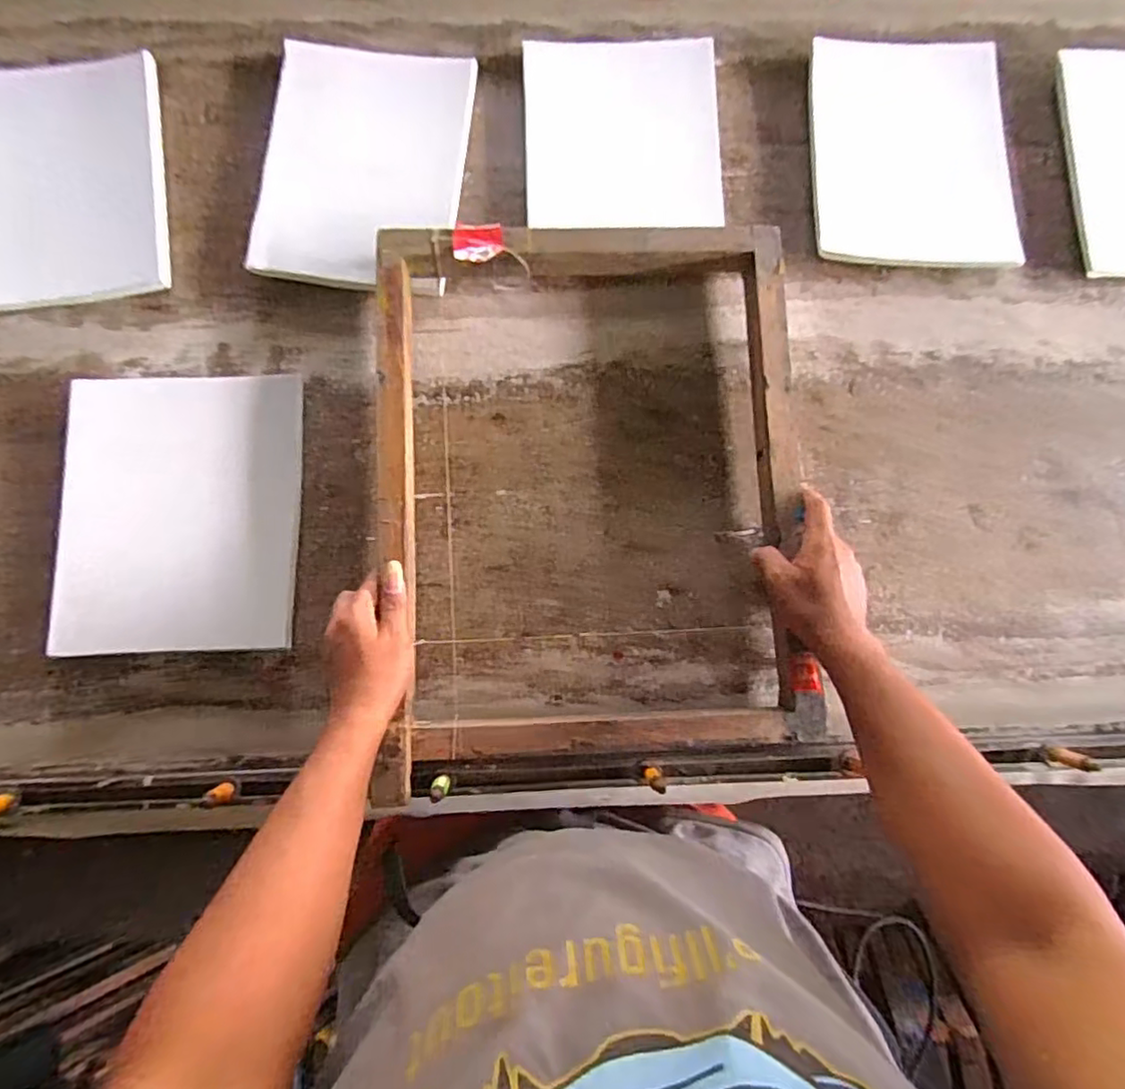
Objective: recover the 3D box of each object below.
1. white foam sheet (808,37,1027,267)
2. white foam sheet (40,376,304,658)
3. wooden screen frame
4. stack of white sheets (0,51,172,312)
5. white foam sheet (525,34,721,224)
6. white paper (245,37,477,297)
[{"bbox_3d":[0.387,-0.432,0.690,0.217,0.021,0.240,2,91,1],"label":"white foam sheet"},{"bbox_3d":[-0.376,-0.032,0.618,0.218,0.022,0.270,-2,82,-2],"label":"white foam sheet"},{"bbox_3d":[0.029,-0.050,0.596,0.394,0.054,0.521,-3,82,-2],"label":"wooden screen frame"},{"bbox_3d":[-0.536,-0.376,0.654,0.221,0.022,0.269,-7,82,-3],"label":"stack of white sheets"},{"bbox_3d":[0.066,-0.452,0.687,0.211,0.013,0.217,-2,82,-2],"label":"white foam sheet"},{"bbox_3d":[-0.211,-0.407,0.668,0.202,0.019,0.266,6,82,-1],"label":"white paper"}]

